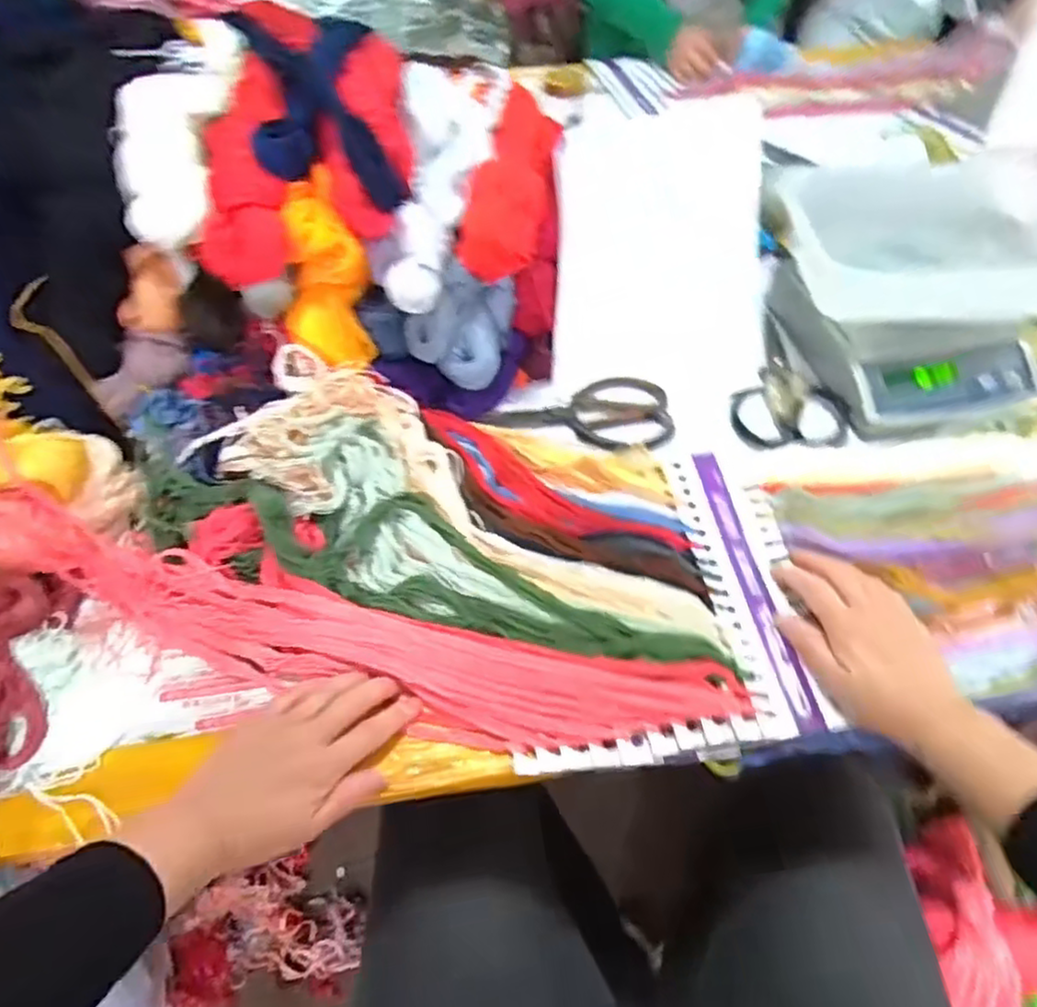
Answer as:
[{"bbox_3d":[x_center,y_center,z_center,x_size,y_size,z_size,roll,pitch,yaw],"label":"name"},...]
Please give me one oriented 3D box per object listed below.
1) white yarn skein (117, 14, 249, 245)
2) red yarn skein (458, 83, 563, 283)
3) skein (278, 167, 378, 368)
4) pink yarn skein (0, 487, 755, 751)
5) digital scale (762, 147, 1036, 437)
[{"bbox_3d":[-0.284,-0.330,0.600,0.087,0.055,0.253,5,72,5],"label":"white yarn skein"},{"bbox_3d":[0.001,-0.332,0.689,0.066,0.055,0.284,8,54,7],"label":"red yarn skein"},{"bbox_3d":[-0.170,-0.201,0.603,0.075,0.170,0.054,-7,20,-4],"label":"skein"},{"bbox_3d":[-0.136,0.089,0.525,0.585,0.076,0.097,13,55,10],"label":"pink yarn skein"},{"bbox_3d":[0.414,-0.215,0.716,0.281,0.135,0.270,-12,54,-8],"label":"digital scale"}]

